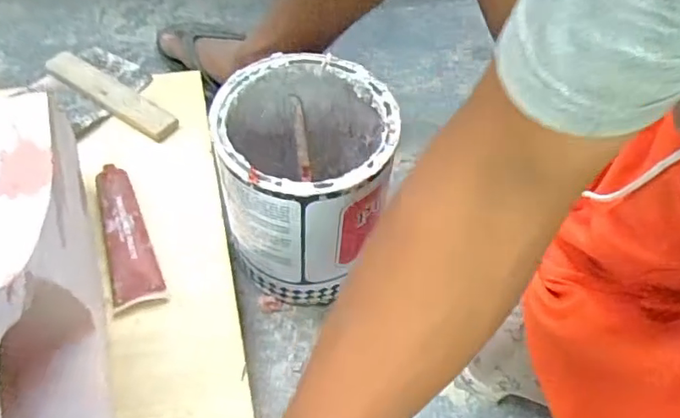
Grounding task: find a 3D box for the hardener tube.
[{"bbox_3d":[-0.226,0.022,0.584,0.050,0.035,0.166,-18,58,-17],"label":"hardener tube"}]

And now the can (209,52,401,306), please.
[{"bbox_3d":[-0.036,-0.025,0.571,0.155,0.200,0.167,3,55,-4],"label":"can"}]

